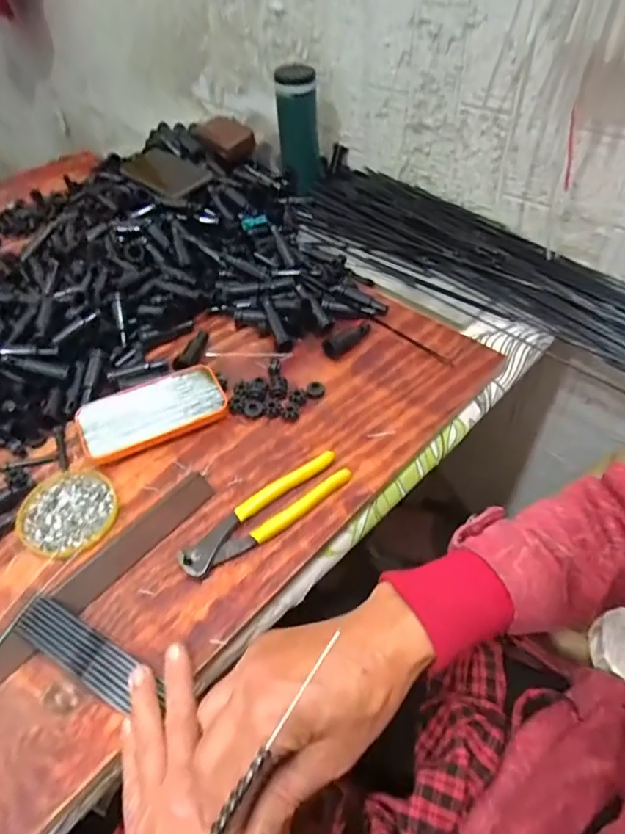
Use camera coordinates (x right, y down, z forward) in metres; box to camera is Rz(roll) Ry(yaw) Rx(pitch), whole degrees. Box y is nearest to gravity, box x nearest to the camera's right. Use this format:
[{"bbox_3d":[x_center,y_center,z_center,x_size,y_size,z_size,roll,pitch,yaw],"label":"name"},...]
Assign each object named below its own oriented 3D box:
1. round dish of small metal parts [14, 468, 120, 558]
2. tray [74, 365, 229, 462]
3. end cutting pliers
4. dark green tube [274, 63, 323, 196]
[{"bbox_3d":[-0.219,0.084,0.472,0.084,0.005,0.084,-1,48,2],"label":"round dish of small metal parts"},{"bbox_3d":[-0.162,-0.007,0.531,0.142,0.020,0.072,-20,50,-15],"label":"tray"},{"bbox_3d":[-0.040,0.084,0.460,0.162,0.014,0.037,-32,54,-23],"label":"end cutting pliers"},{"bbox_3d":[-0.021,-0.425,0.781,0.067,0.151,0.060,15,51,16],"label":"dark green tube"}]

